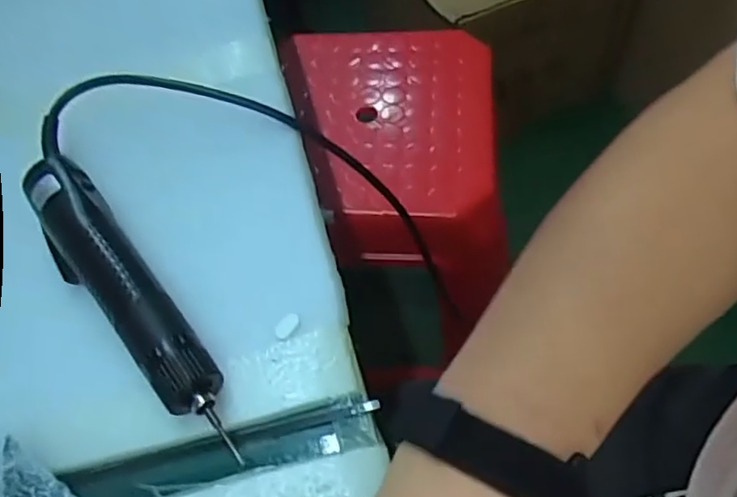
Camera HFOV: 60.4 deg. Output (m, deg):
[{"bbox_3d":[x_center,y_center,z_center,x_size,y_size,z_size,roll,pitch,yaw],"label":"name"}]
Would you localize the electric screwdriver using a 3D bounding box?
[{"bbox_3d":[-0.147,0.025,0.376,0.043,0.033,0.215,-34,62,-17],"label":"electric screwdriver"}]

